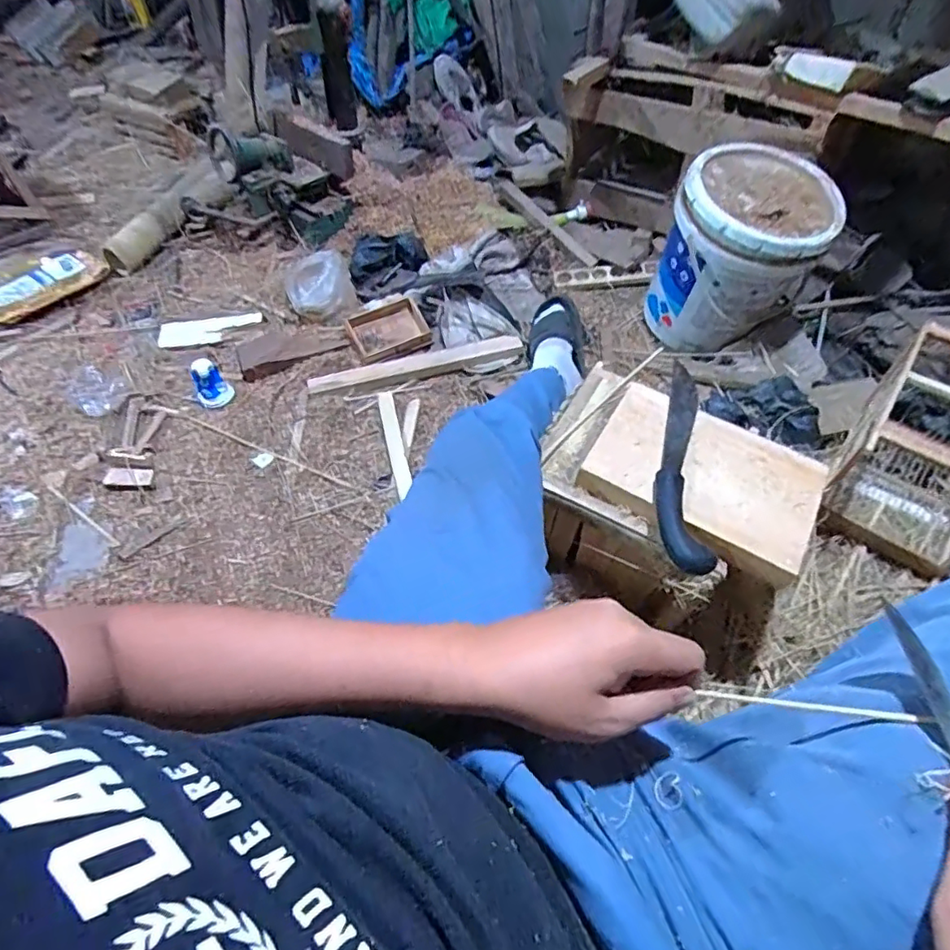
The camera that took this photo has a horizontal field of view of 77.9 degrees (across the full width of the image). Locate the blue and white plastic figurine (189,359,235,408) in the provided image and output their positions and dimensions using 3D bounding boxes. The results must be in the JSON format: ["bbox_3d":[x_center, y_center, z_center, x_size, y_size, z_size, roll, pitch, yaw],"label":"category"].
[{"bbox_3d":[-0.524,-0.184,1.164,0.058,0.078,0.069,29,56,20],"label":"blue and white plastic figurine"}]

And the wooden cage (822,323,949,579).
[{"bbox_3d":[0.774,-0.052,0.989,0.220,0.232,0.359,27,55,19],"label":"wooden cage"}]

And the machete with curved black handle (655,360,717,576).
[{"bbox_3d":[0.272,-0.033,0.787,0.063,0.030,0.359,8,51,5],"label":"machete with curved black handle"}]

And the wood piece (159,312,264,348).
[{"bbox_3d":[-0.588,-0.327,1.309,0.211,0.018,0.081,-8,51,-8],"label":"wood piece"}]

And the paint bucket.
[{"bbox_3d":[0.548,-0.460,1.225,0.295,0.296,0.293,20,53,14],"label":"paint bucket"}]

